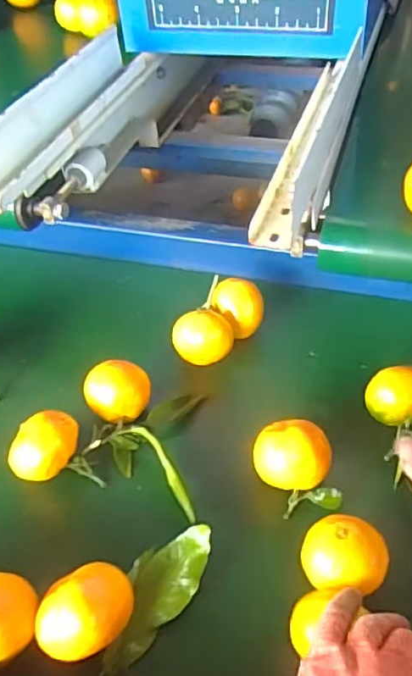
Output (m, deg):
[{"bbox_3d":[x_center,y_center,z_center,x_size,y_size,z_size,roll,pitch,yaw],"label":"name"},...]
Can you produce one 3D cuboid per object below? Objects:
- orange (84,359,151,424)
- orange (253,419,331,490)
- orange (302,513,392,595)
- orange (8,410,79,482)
[{"bbox_3d":[-0.082,0.054,0.562,0.064,0.052,0.047,-13,43,-11],"label":"orange"},{"bbox_3d":[0.074,0.104,0.507,0.063,0.063,0.053,14,45,18],"label":"orange"},{"bbox_3d":[0.104,0.164,0.443,0.061,0.047,0.055,8,43,12],"label":"orange"},{"bbox_3d":[-0.141,0.100,0.519,0.060,0.055,0.051,-17,44,-15],"label":"orange"}]

